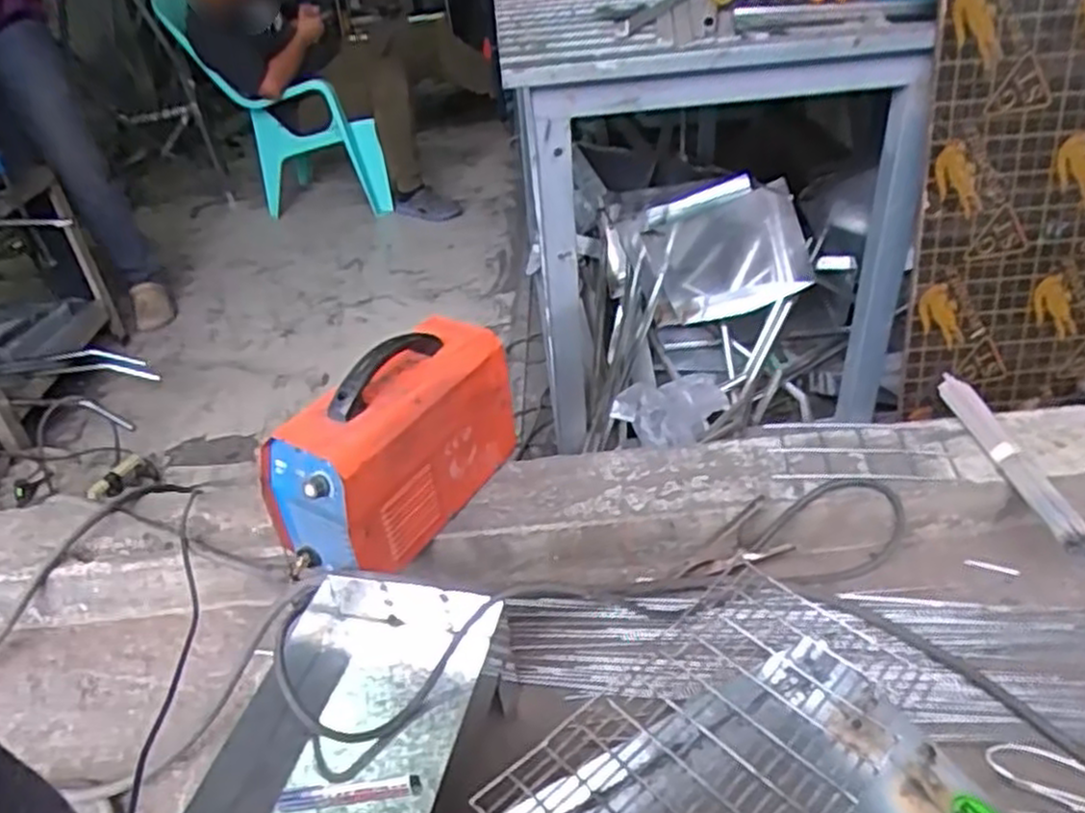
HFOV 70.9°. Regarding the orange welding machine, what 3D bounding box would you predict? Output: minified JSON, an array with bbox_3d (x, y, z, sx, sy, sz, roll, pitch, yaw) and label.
[{"bbox_3d":[-0.193,0.050,1.001,0.158,0.246,0.317,18,41,29],"label":"orange welding machine"}]

